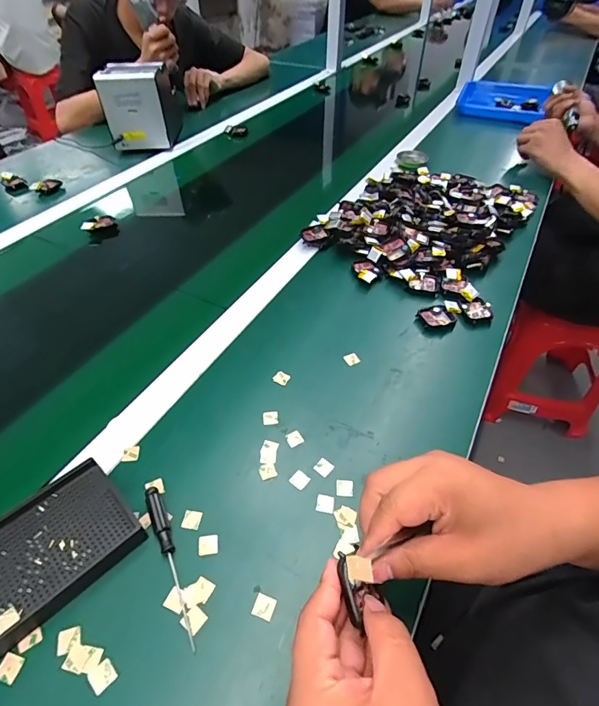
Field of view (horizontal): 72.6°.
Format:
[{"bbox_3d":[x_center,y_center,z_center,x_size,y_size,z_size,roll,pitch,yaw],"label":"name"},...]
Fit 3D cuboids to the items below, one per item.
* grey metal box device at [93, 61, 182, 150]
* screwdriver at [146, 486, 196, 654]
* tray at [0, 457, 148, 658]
[{"bbox_3d":[-0.352,-0.553,0.906,0.132,0.134,0.144,-3,48,-4],"label":"grey metal box device"},{"bbox_3d":[-0.106,0.171,0.338,0.011,0.012,0.131,-21,51,-19],"label":"screwdriver"},{"bbox_3d":[-0.211,0.162,0.336,0.135,0.020,0.092,-35,57,-29],"label":"tray"}]

